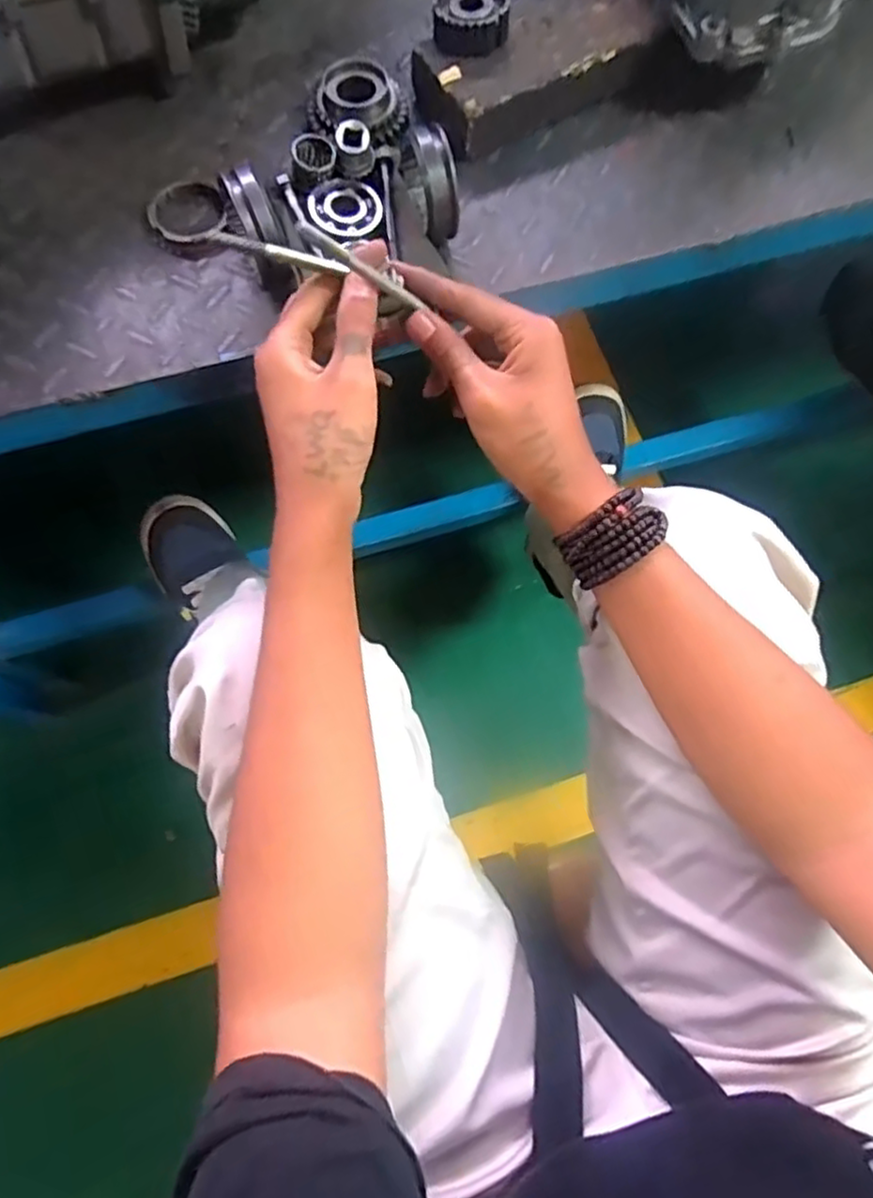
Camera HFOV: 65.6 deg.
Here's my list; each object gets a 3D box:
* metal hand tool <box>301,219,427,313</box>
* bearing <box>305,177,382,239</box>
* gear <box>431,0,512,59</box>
[{"bbox_3d":[-0.039,-0.180,0.370,0.085,0.009,0.008,16,67,-44],"label":"metal hand tool"},{"bbox_3d":[-0.066,-0.277,0.478,0.051,0.010,0.049,0,74,-1],"label":"bearing"},{"bbox_3d":[0.025,-0.435,0.506,0.051,0.030,0.051,0,74,-1],"label":"gear"}]

